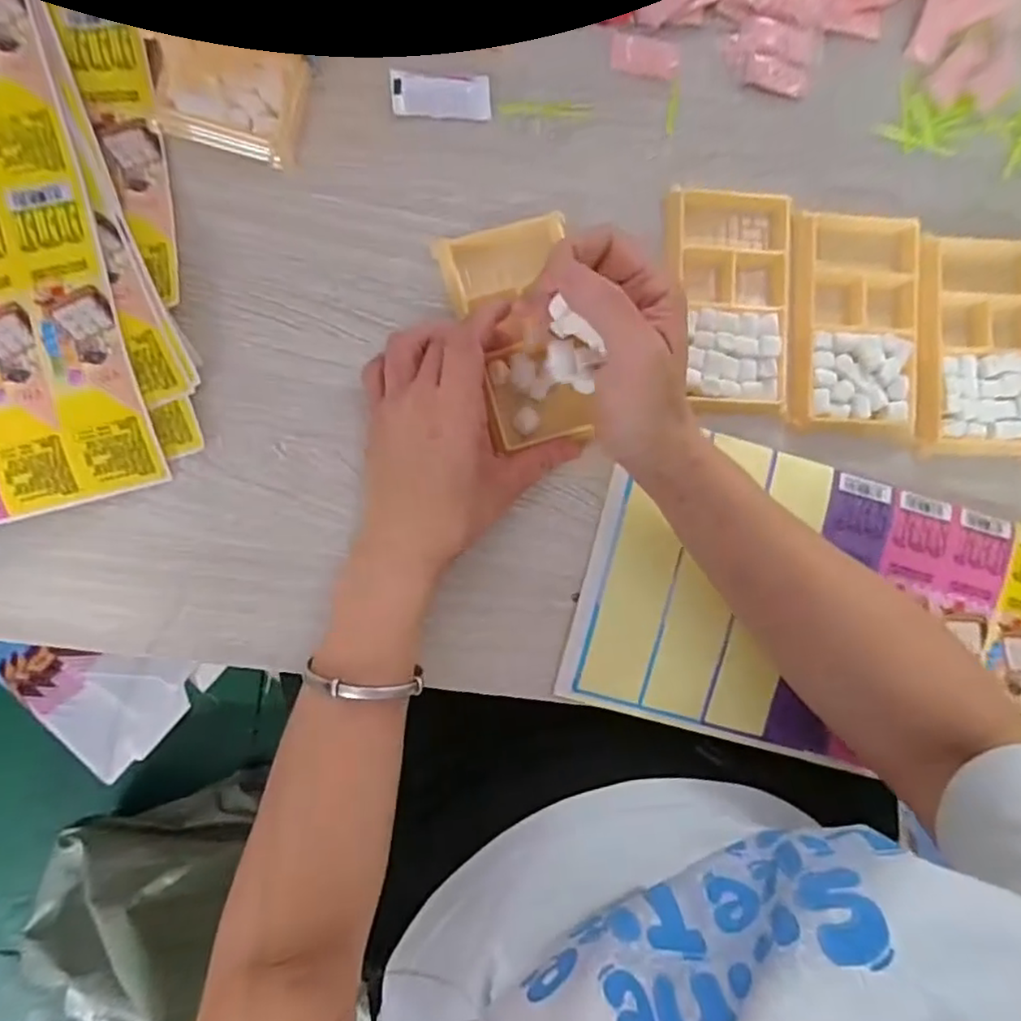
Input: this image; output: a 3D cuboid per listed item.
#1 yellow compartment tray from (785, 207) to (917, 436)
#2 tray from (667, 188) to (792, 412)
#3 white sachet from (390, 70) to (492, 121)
[{"bbox_3d":[0.210,-0.116,0.394,0.078,0.019,0.133,3,90,-4],"label":"yellow compartment tray"},{"bbox_3d":[0.132,-0.125,0.382,0.071,0.019,0.128,0,90,-4],"label":"tray"},{"bbox_3d":[-0.041,-0.246,0.379,0.057,0.004,0.024,-1,90,-4],"label":"white sachet"}]

